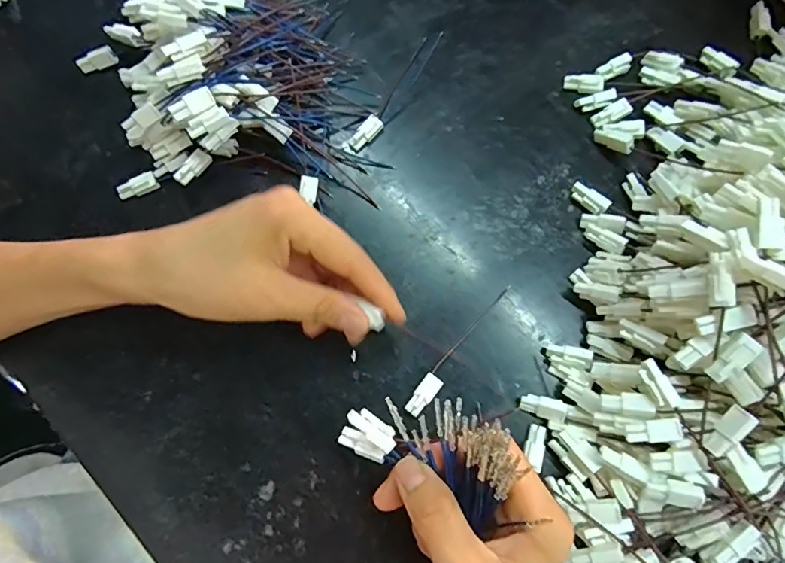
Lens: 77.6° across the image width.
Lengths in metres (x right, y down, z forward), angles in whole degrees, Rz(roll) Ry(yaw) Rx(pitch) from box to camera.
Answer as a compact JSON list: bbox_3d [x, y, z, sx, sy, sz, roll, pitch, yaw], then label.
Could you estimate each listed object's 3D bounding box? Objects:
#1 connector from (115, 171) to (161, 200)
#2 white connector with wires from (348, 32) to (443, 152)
[{"bbox_3d":[-0.164,-0.061,0.316,0.025,0.011,0.009,-25,76,-6],"label":"connector"},{"bbox_3d":[0.005,-0.130,0.331,0.016,0.010,0.104,31,78,9],"label":"white connector with wires"}]

